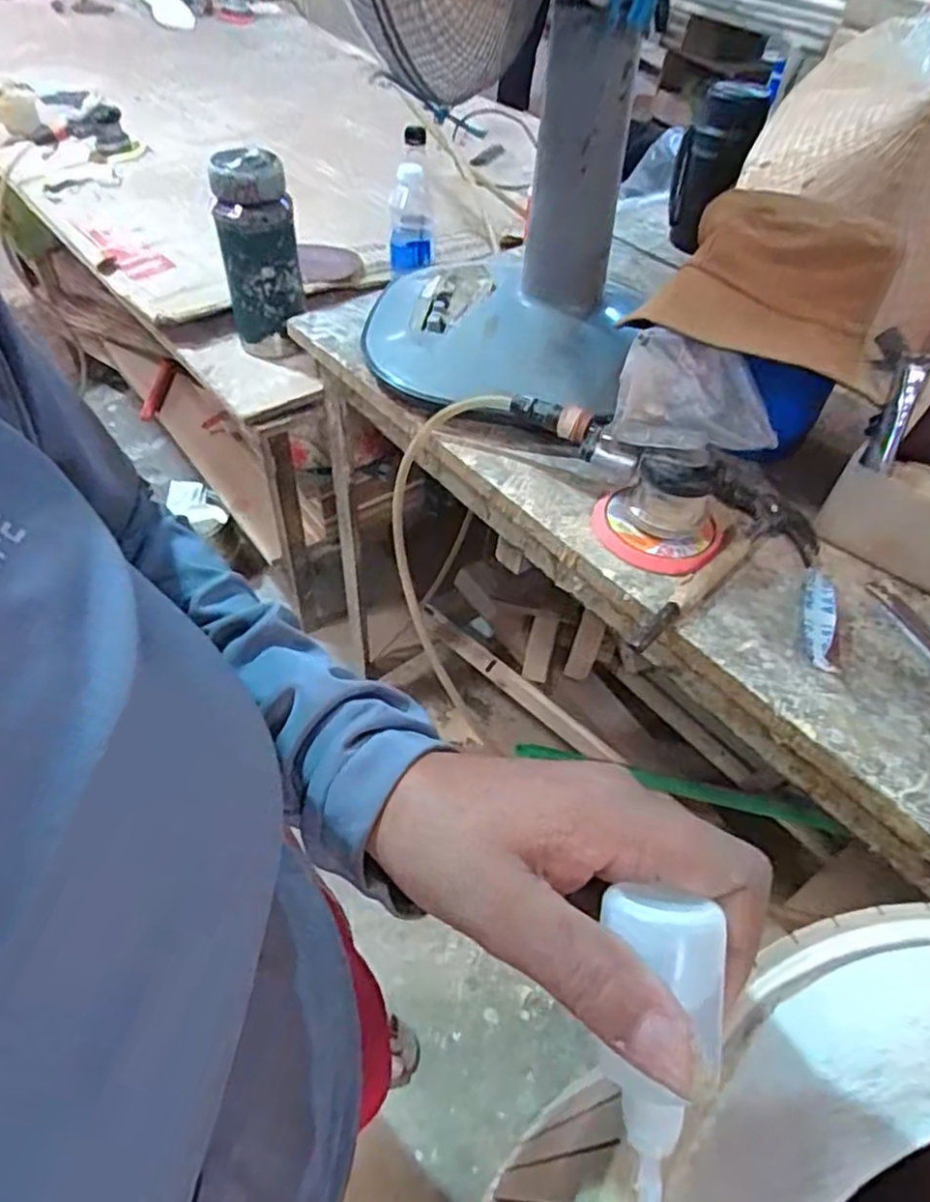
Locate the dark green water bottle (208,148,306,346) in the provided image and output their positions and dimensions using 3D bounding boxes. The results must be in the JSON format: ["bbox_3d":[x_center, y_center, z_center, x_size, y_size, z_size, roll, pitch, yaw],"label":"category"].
[{"bbox_3d":[-0.252,-0.422,0.861,0.092,0.202,0.072,-11,51,-13],"label":"dark green water bottle"}]

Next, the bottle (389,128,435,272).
[{"bbox_3d":[-0.070,-0.513,0.905,0.061,0.155,0.073,2,49,-2],"label":"bottle"}]

